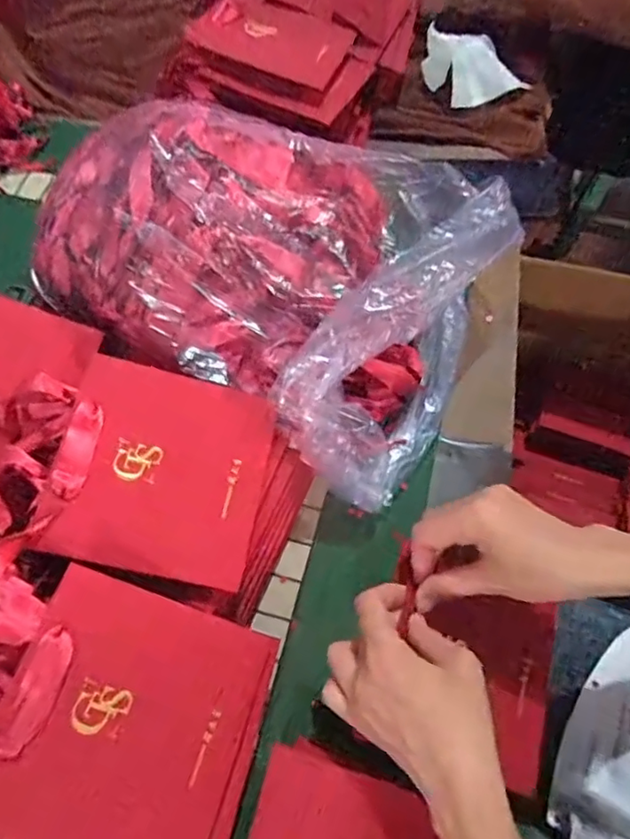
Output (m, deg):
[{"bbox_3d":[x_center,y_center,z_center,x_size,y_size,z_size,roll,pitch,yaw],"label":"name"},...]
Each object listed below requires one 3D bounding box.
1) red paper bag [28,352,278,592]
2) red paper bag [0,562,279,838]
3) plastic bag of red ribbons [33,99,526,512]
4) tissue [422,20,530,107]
[{"bbox_3d":[-0.105,0.035,0.403,0.139,0.018,0.138,17,73,-13],"label":"red paper bag"},{"bbox_3d":[-0.105,0.178,0.343,0.148,0.008,0.139,26,58,-16],"label":"red paper bag"},{"bbox_3d":[-0.040,-0.137,0.505,0.375,0.143,0.258,30,69,16],"label":"plastic bag of red ribbons"},{"bbox_3d":[0.197,-0.435,0.717,0.097,0.063,0.107,-18,64,-6],"label":"tissue"}]

